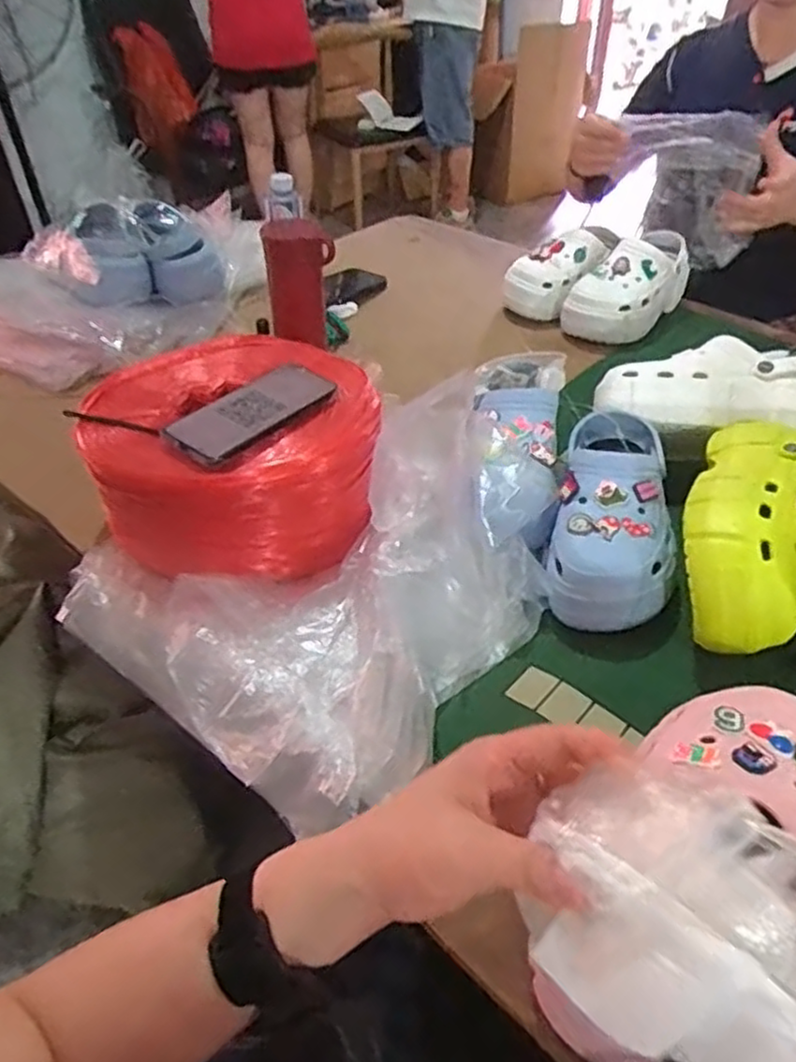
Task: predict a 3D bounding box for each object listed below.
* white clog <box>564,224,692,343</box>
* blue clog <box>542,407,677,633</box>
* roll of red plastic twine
[{"bbox_3d":[0.340,-0.363,1.033,0.105,0.093,0.210,30,51,30],"label":"white clog"},{"bbox_3d":[0.210,-0.026,0.667,0.109,0.082,0.245,11,44,14],"label":"blue clog"},{"bbox_3d":[-0.157,-0.074,0.691,0.254,0.126,0.230,-17,45,-16],"label":"roll of red plastic twine"}]

